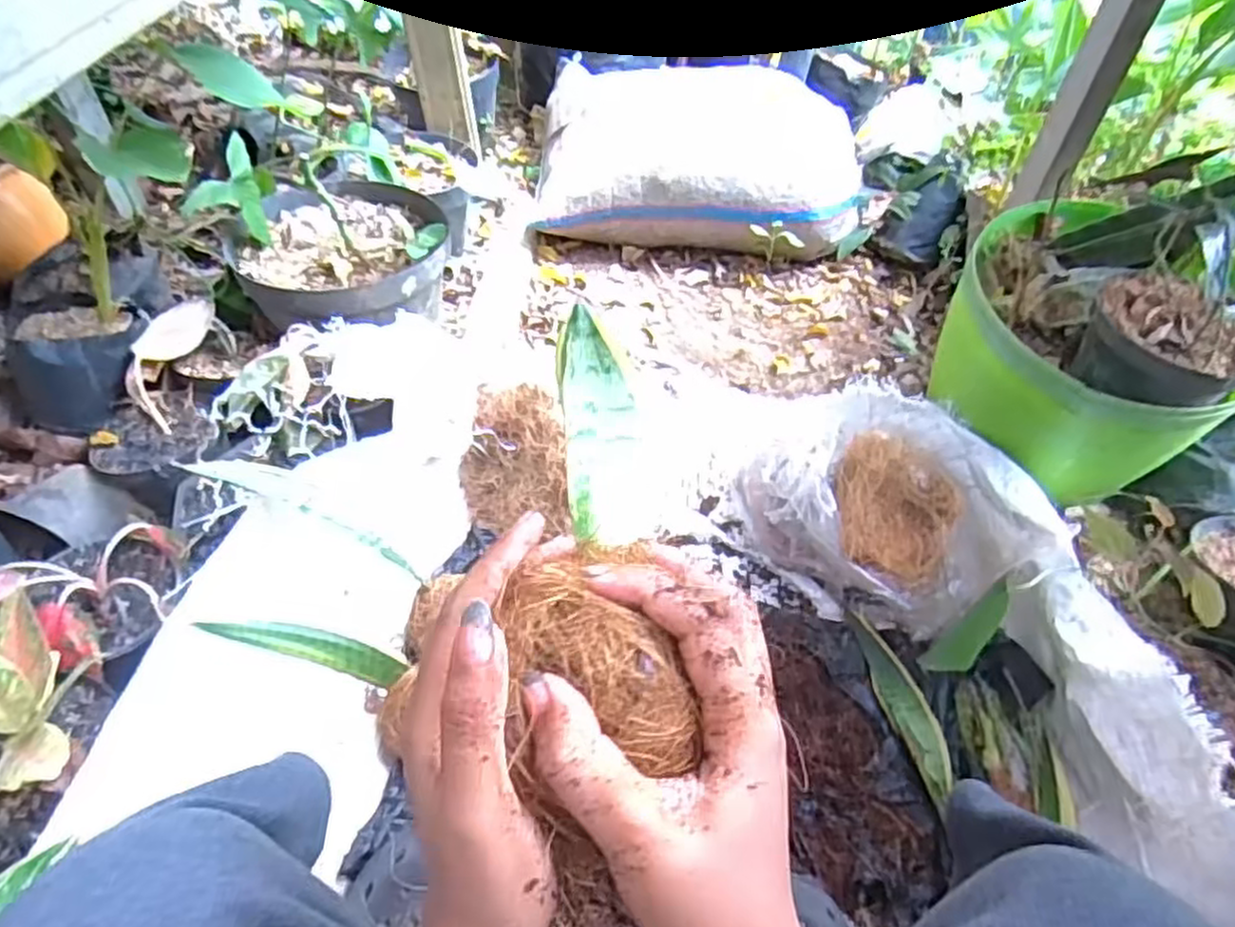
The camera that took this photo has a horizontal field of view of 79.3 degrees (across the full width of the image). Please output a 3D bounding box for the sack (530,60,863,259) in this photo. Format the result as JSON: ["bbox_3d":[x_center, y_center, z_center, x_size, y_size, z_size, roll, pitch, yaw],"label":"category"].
[{"bbox_3d":[0.149,-0.563,1.357,0.570,0.201,0.337,0,49,-2],"label":"sack"}]

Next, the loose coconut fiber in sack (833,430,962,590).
[{"bbox_3d":[0.325,0.039,0.856,0.149,0.117,0.164,23,52,17],"label":"loose coconut fiber in sack"}]

